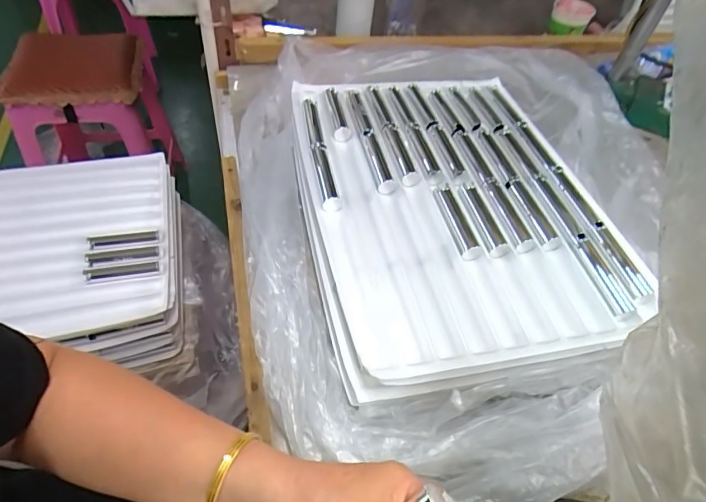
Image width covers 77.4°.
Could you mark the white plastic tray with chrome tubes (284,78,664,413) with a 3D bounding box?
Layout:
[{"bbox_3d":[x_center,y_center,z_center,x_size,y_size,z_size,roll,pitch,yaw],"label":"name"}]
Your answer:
[{"bbox_3d":[0.110,-0.062,0.516,0.334,0.050,0.433,-8,52,-13],"label":"white plastic tray with chrome tubes"}]

